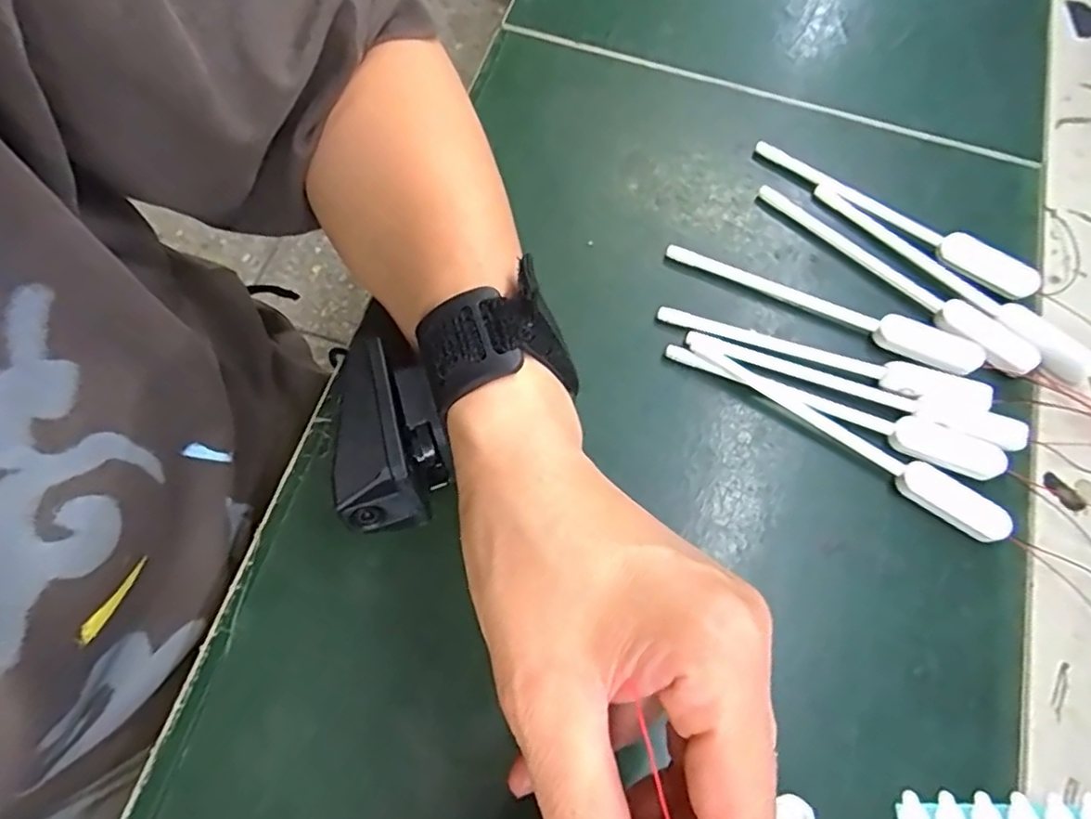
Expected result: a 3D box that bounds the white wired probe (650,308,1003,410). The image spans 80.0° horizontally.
[{"bbox_3d":[0.121,-0.024,0.287,0.143,0.011,0.015,18,69,5],"label":"white wired probe"}]

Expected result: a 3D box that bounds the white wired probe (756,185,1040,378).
[{"bbox_3d":[0.161,-0.063,0.305,0.144,0.008,0.018,40,73,13],"label":"white wired probe"}]

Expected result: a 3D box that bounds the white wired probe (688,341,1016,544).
[{"bbox_3d":[0.127,0.010,0.278,0.144,0.009,0.014,35,72,11],"label":"white wired probe"}]

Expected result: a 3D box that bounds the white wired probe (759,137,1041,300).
[{"bbox_3d":[0.168,-0.096,0.316,0.143,0.014,0.014,39,73,12],"label":"white wired probe"}]

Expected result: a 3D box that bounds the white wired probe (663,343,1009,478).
[{"bbox_3d":[0.123,-0.002,0.281,0.145,0.006,0.016,22,70,7],"label":"white wired probe"}]

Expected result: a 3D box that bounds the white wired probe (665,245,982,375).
[{"bbox_3d":[0.127,-0.050,0.300,0.144,0.011,0.020,28,71,9],"label":"white wired probe"}]

